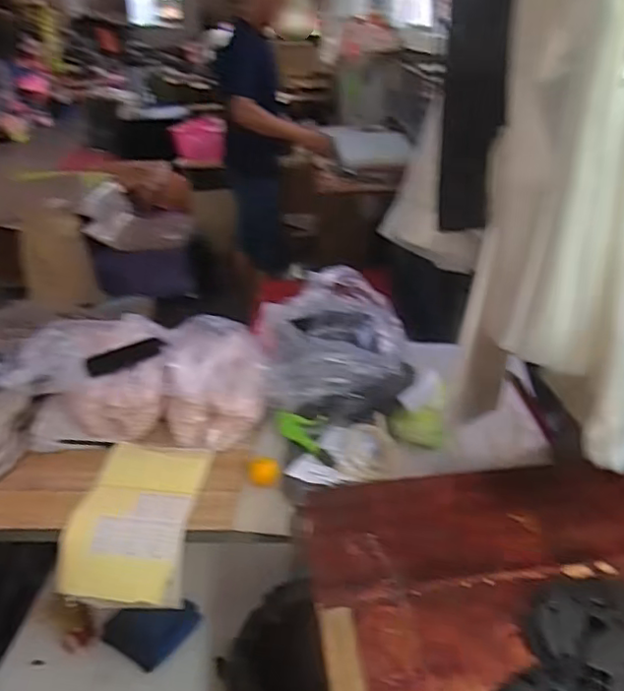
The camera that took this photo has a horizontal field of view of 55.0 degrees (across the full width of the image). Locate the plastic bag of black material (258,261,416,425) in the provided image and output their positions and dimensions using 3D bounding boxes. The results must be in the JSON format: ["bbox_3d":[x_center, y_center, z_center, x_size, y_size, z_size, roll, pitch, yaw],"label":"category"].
[{"bbox_3d":[0.064,-0.019,1.324,0.314,0.229,0.378,5,30,14],"label":"plastic bag of black material"}]

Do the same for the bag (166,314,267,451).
[{"bbox_3d":[-0.218,0.078,1.368,0.217,0.178,0.285,-6,29,-6],"label":"bag"}]

